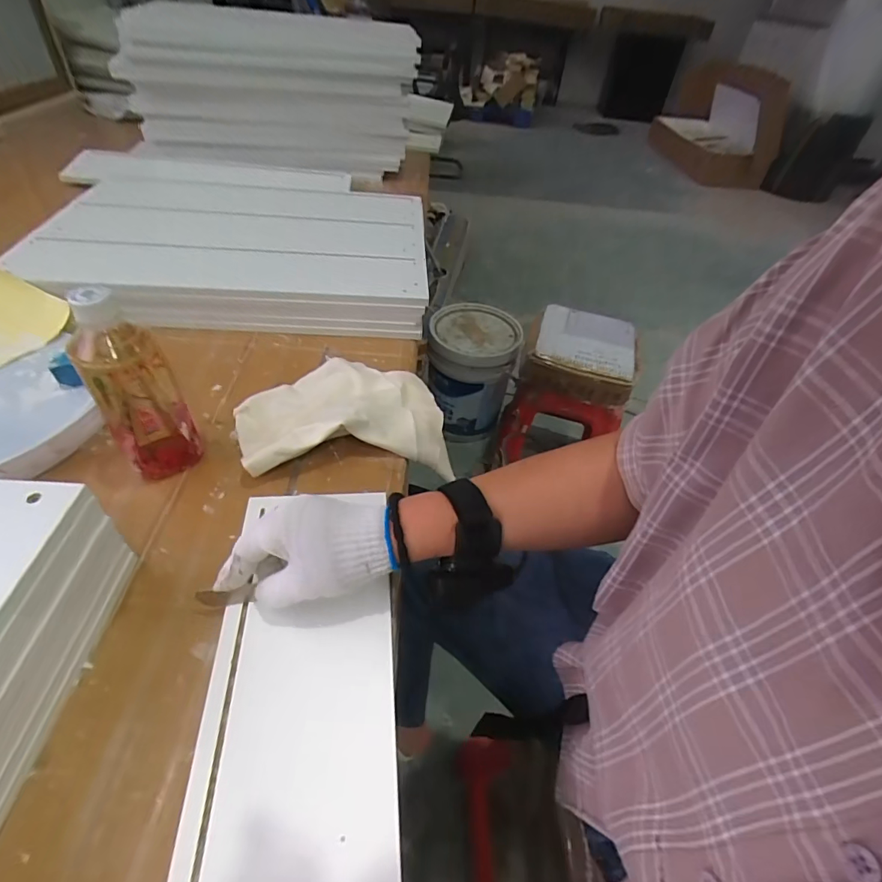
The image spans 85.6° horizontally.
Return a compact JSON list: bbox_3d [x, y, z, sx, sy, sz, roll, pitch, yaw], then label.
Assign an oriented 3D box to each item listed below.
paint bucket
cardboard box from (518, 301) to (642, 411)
[{"bbox_3d":[0.105,-0.244,1.701,0.302,0.361,0.321,9,45,2],"label":"paint bucket"},{"bbox_3d":[0.392,-0.255,1.326,0.289,0.122,0.297,15,46,7],"label":"cardboard box"}]

